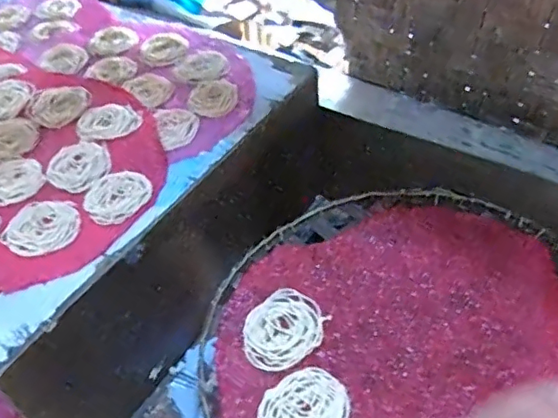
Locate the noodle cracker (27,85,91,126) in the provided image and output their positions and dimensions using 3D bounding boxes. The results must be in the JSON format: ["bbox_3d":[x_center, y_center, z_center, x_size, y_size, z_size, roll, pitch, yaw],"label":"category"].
[{"bbox_3d":[-0.276,-0.131,0.710,0.074,0.007,0.075,-3,47,3],"label":"noodle cracker"}]

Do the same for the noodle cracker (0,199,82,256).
[{"bbox_3d":[-0.239,0.017,0.574,0.072,0.004,0.072,-3,47,3],"label":"noodle cracker"}]

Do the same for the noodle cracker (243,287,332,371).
[{"bbox_3d":[0.003,0.109,0.511,0.078,0.004,0.067,-36,54,-26],"label":"noodle cracker"}]

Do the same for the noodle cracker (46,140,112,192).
[{"bbox_3d":[-0.222,-0.050,0.629,0.067,0.007,0.068,25,54,26],"label":"noodle cracker"}]

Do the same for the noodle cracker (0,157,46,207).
[{"bbox_3d":[-0.299,-0.032,0.628,0.067,0.007,0.071,-35,53,-25],"label":"noodle cracker"}]

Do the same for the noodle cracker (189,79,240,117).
[{"bbox_3d":[-0.082,-0.140,0.709,0.061,0.004,0.069,0,47,5],"label":"noodle cracker"}]

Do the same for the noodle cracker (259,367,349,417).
[{"bbox_3d":[0.020,0.164,0.456,0.073,0.004,0.065,-25,50,-18],"label":"noodle cracker"}]

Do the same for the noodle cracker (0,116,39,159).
[{"bbox_3d":[-0.322,-0.083,0.673,0.068,0.008,0.067,33,58,31],"label":"noodle cracker"}]

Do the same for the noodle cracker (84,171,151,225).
[{"bbox_3d":[-0.173,-0.014,0.597,0.062,0.006,0.073,18,51,20],"label":"noodle cracker"}]

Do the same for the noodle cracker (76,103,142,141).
[{"bbox_3d":[-0.204,-0.105,0.679,0.074,0.007,0.065,-7,47,-1],"label":"noodle cracker"}]

